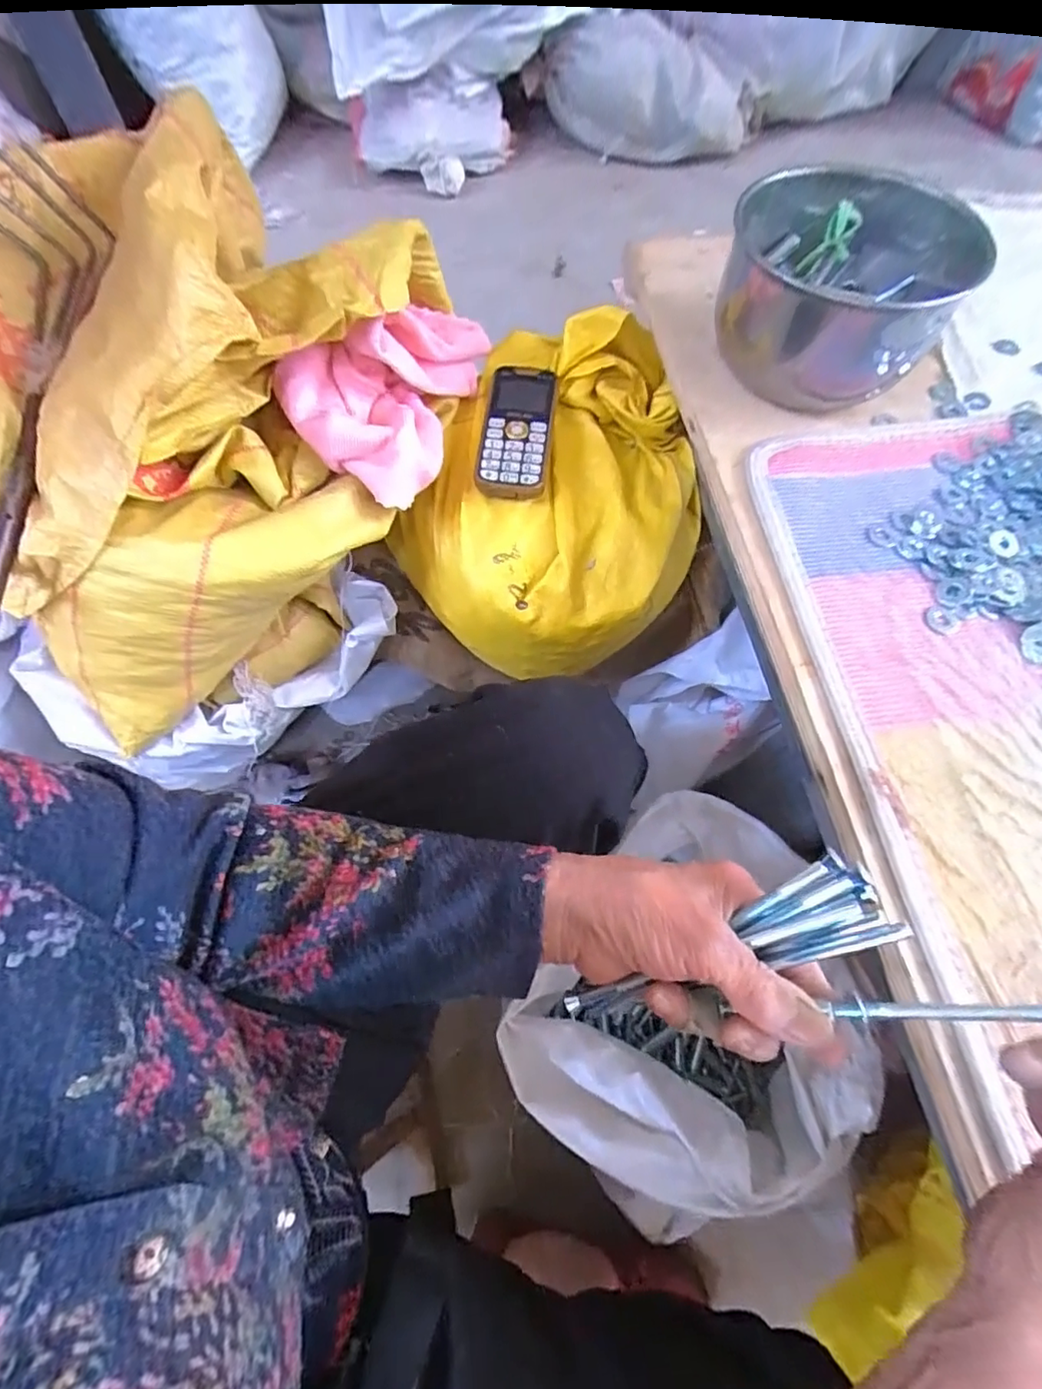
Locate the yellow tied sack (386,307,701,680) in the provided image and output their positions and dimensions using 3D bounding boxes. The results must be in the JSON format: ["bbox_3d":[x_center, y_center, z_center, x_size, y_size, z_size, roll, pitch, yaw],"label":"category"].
[{"bbox_3d":[0.042,-0.174,0.514,0.238,0.146,0.300,29,69,11],"label":"yellow tied sack"}]

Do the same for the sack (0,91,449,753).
[{"bbox_3d":[-0.260,-0.194,0.454,0.361,0.271,0.323,3,67,1],"label":"sack"}]

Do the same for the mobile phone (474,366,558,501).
[{"bbox_3d":[-0.004,-0.217,0.474,0.056,0.019,0.122,6,73,4],"label":"mobile phone"}]

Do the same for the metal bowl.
[{"bbox_3d":[0.235,-0.308,0.429,0.155,0.092,0.163,0,65,-1],"label":"metal bowl"}]

